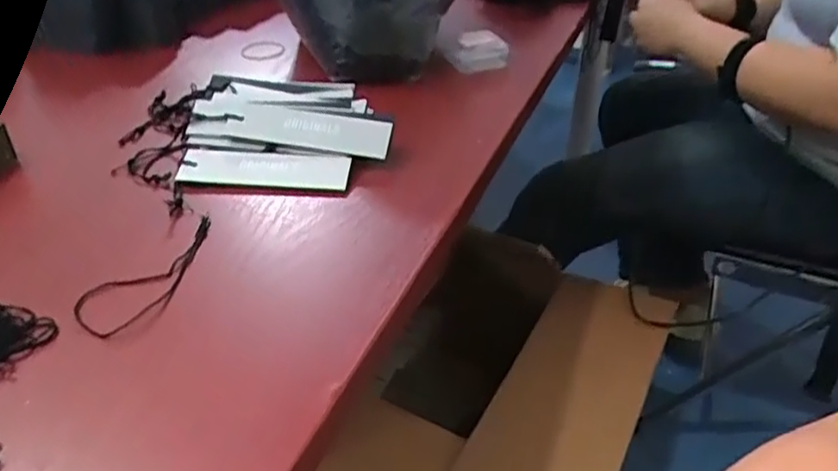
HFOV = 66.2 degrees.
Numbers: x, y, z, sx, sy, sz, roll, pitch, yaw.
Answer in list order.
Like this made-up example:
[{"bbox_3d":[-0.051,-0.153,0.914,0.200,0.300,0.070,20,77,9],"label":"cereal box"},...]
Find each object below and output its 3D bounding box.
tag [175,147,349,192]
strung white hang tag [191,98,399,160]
[{"bbox_3d":[-0.116,-0.050,0.484,0.127,0.004,0.042,5,44,6],"label":"tag"},{"bbox_3d":[-0.101,-0.088,0.505,0.160,0.009,0.040,9,58,7],"label":"strung white hang tag"}]

